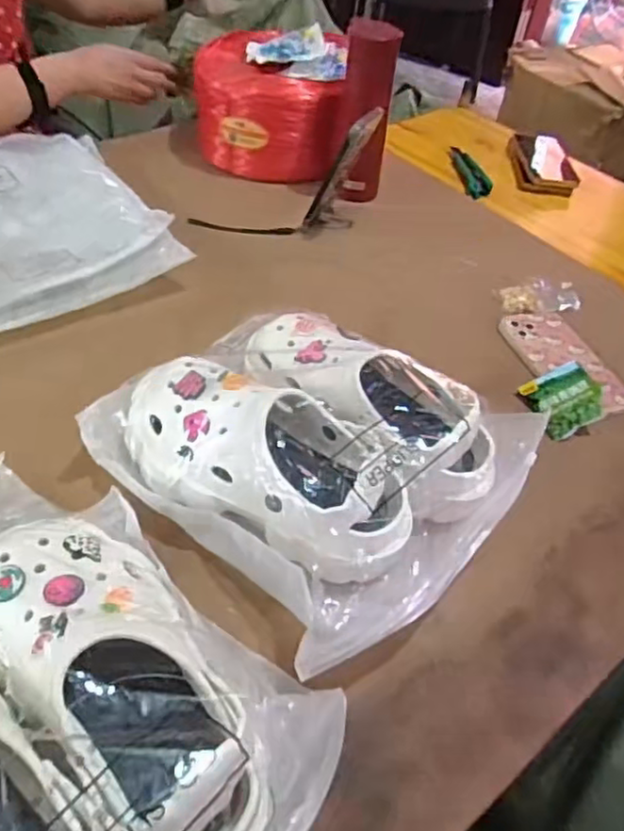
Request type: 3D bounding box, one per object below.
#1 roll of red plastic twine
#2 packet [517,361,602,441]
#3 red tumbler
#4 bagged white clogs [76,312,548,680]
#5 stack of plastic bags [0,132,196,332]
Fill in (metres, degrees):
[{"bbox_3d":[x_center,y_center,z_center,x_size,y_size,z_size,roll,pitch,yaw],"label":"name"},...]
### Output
[{"bbox_3d":[-0.061,-0.464,0.979,0.211,0.155,0.215,4,47,-4],"label":"roll of red plastic twine"},{"bbox_3d":[0.262,-0.019,0.668,0.070,0.013,0.074,-31,53,4],"label":"packet"},{"bbox_3d":[0.072,-0.398,0.871,0.067,0.220,0.069,6,47,-2],"label":"red tumbler"},{"bbox_3d":[0.002,0.017,0.550,0.314,0.097,0.273,35,53,23],"label":"bagged white clogs"},{"bbox_3d":[-0.363,-0.232,0.784,0.321,0.043,0.347,-22,54,-25],"label":"stack of plastic bags"}]

